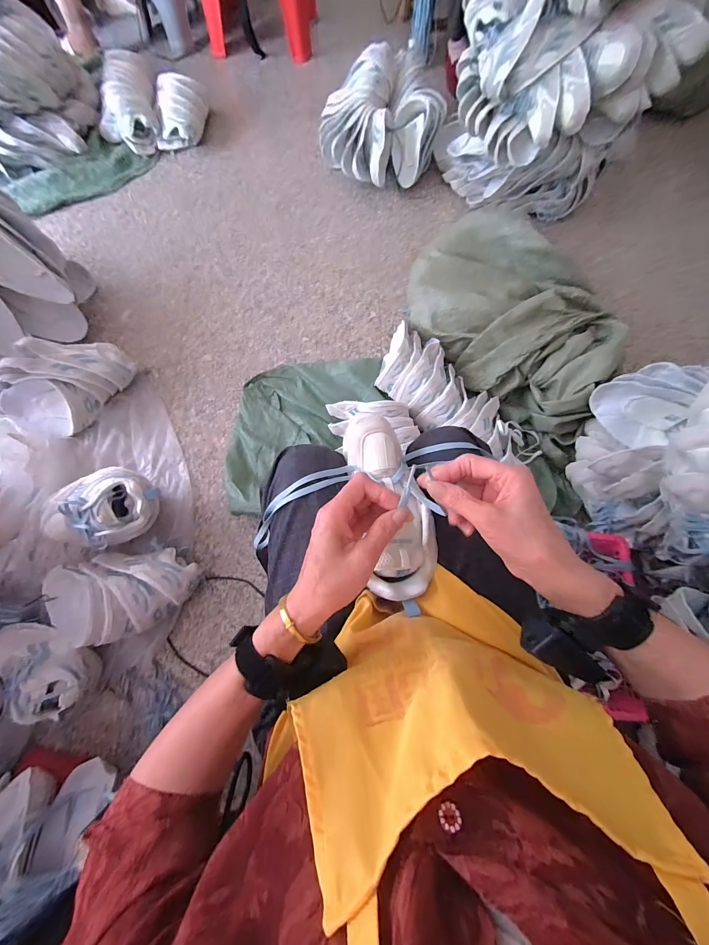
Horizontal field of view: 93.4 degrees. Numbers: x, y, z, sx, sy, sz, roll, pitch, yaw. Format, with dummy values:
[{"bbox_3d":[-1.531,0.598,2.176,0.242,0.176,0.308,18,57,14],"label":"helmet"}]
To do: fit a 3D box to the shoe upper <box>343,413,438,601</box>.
[{"bbox_3d":[0.045,0.033,0.422,0.088,0.066,0.239,-14,77,-5],"label":"shoe upper"}]

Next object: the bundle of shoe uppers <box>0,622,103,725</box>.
[{"bbox_3d":[-0.644,0.401,0.679,0.224,0.112,0.134,18,75,4],"label":"bundle of shoe uppers"}]

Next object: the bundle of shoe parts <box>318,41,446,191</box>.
[{"bbox_3d":[0.090,-1.167,1.130,0.392,0.201,0.383,0,74,-1],"label":"bundle of shoe parts"}]

